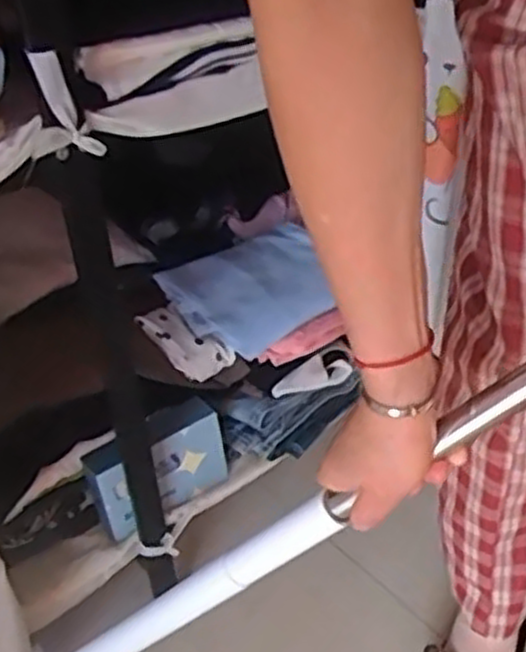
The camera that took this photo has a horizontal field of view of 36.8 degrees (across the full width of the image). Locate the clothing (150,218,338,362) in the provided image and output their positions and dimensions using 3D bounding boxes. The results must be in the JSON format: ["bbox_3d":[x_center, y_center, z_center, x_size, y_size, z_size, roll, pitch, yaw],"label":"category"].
[{"bbox_3d":[-0.005,-0.049,0.932,0.192,0.044,0.166,-22,44,-23],"label":"clothing"}]

